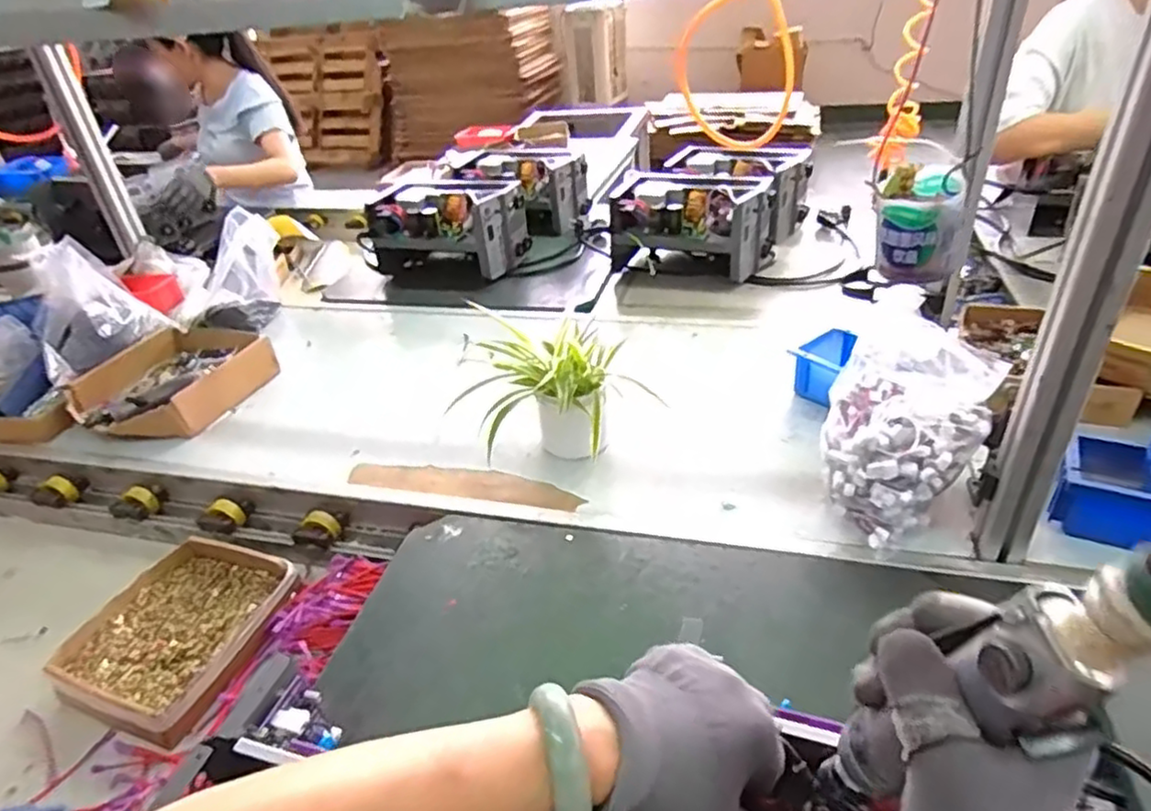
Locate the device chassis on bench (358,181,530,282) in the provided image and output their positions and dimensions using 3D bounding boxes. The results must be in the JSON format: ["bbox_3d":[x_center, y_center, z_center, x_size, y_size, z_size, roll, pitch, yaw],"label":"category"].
[{"bbox_3d":[-0.288,-0.380,1.448,0.365,0.156,0.180,7,36,18],"label":"device chassis on bench"}]

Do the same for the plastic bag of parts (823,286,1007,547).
[{"bbox_3d":[0.338,0.018,0.729,0.137,0.196,0.160,-18,36,-18],"label":"plastic bag of parts"}]

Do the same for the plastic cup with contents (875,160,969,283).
[{"bbox_3d":[0.262,-0.137,0.517,0.061,0.071,0.058,14,39,27],"label":"plastic cup with contents"}]

